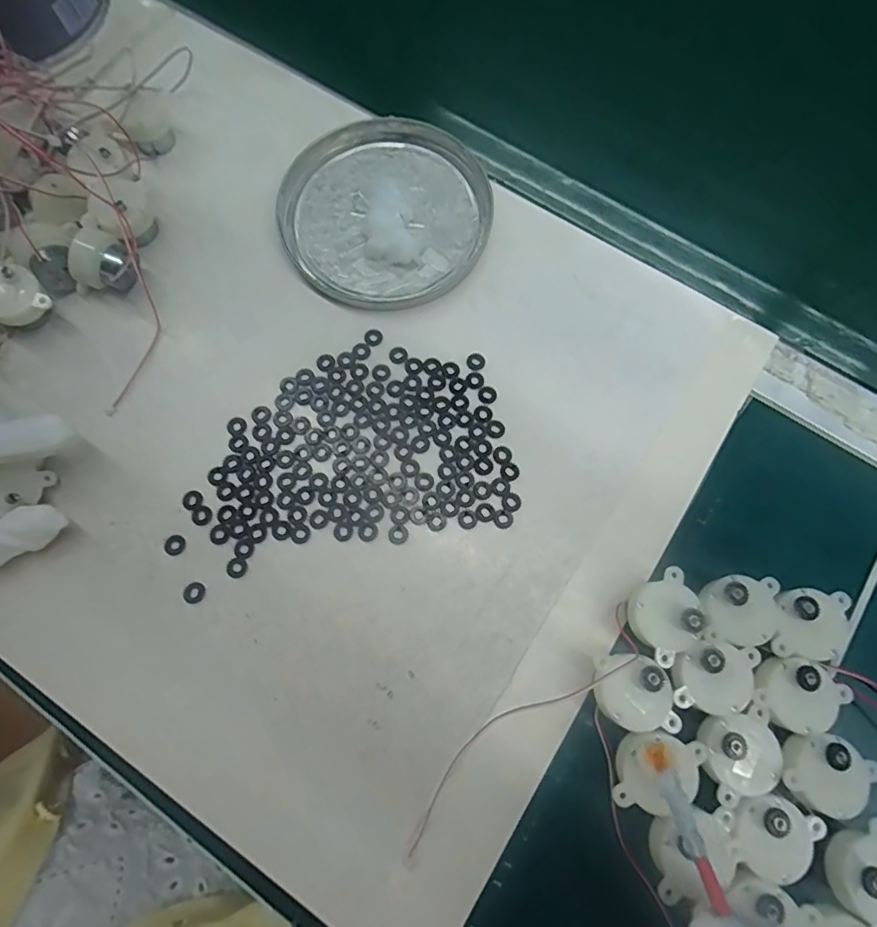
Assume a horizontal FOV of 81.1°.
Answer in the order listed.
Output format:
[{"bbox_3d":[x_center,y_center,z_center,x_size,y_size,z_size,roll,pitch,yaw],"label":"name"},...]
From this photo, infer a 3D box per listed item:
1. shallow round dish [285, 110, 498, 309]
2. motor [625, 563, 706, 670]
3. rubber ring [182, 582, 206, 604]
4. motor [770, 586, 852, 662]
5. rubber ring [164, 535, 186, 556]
[{"bbox_3d":[-0.033,-0.159,0.322,0.127,0.011,0.128,0,74,0],"label":"shallow round dish"},{"bbox_3d":[0.108,0.074,0.248,0.033,0.031,0.034,-29,76,-8],"label":"motor"},{"bbox_3d":[-0.126,0.066,0.262,0.011,0.004,0.011,0,74,0],"label":"rubber ring"},{"bbox_3d":[0.175,0.077,0.249,0.035,0.031,0.032,9,75,2],"label":"motor"},{"bbox_3d":[-0.139,0.043,0.270,0.010,0.004,0.010,0,74,0],"label":"rubber ring"}]

